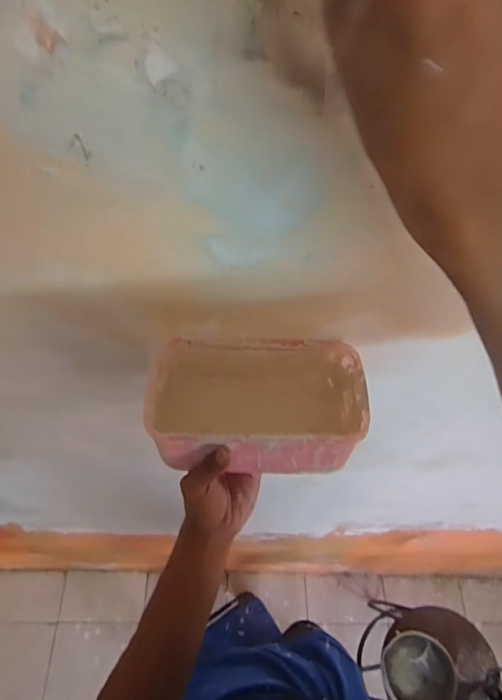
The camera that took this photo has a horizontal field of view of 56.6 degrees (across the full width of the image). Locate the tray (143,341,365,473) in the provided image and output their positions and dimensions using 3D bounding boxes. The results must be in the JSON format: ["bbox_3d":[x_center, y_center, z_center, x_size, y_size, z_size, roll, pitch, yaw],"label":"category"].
[{"bbox_3d":[0.007,0.056,0.440,0.183,0.094,0.112,0,55,0],"label":"tray"}]

